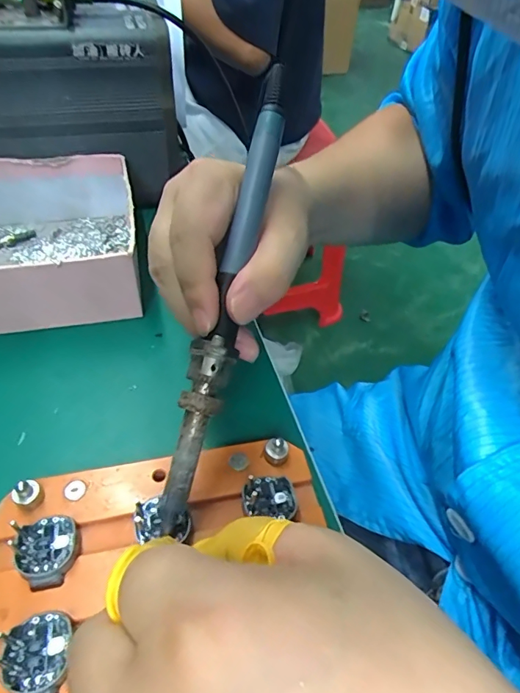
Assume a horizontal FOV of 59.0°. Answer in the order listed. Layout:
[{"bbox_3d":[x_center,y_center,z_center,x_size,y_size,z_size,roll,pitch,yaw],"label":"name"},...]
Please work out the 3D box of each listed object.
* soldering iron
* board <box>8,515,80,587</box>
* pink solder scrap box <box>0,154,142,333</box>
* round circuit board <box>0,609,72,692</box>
[{"bbox_3d":[-0.012,-0.030,0.215,0.022,0.023,0.225,12,79,14],"label":"soldering iron"},{"bbox_3d":[-0.094,0.088,0.204,0.025,0.008,0.031,-28,55,-23],"label":"board"},{"bbox_3d":[-0.171,-0.075,0.323,0.159,0.061,0.135,-8,51,-10],"label":"pink solder scrap box"},{"bbox_3d":[-0.087,0.117,0.179,0.026,0.004,0.026,1,49,-1],"label":"round circuit board"}]

